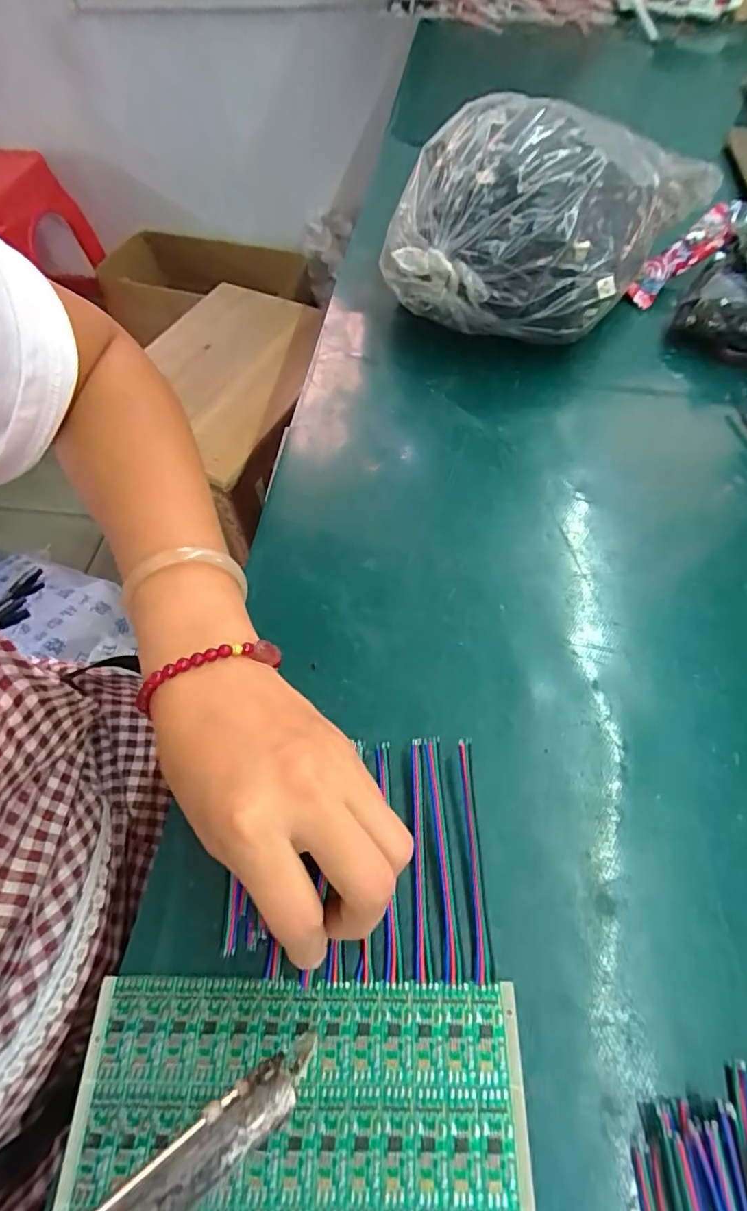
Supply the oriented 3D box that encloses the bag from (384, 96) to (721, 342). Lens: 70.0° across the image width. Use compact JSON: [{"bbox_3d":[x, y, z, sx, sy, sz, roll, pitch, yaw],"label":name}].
[{"bbox_3d":[0.131,-0.280,0.409,0.223,0.113,0.165,18,61,11],"label":"bag"}]

